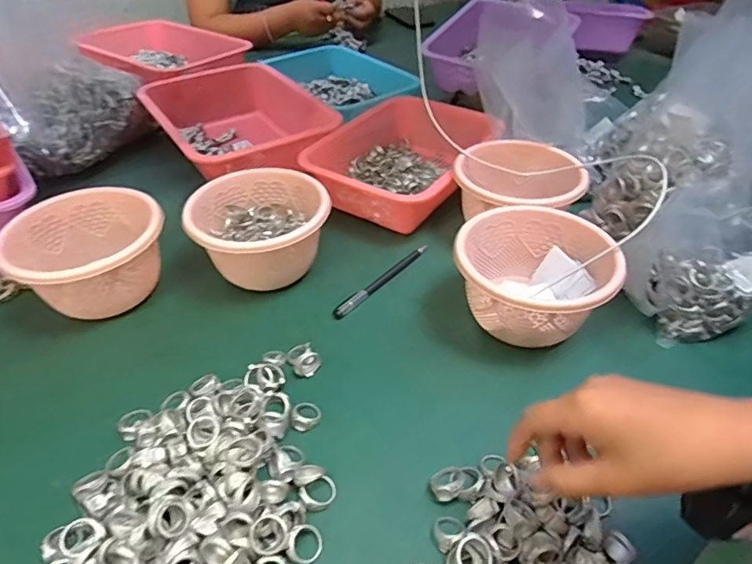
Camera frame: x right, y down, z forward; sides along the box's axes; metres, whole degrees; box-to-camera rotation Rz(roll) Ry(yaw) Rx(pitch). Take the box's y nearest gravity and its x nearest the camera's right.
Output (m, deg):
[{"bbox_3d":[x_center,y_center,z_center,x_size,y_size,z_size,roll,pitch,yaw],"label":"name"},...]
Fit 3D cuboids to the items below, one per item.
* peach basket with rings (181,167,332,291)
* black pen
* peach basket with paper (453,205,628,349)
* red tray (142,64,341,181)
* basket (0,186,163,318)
[{"bbox_3d":[-0.125,-0.057,0.545,0.145,0.080,0.131,-8,43,-9],"label":"peach basket with rings"},{"bbox_3d":[0.010,-0.002,0.548,0.016,0.008,0.151,32,51,29],"label":"black pen"},{"bbox_3d":[0.147,-0.001,0.475,0.136,0.080,0.138,0,43,0],"label":"peach basket with paper"},{"bbox_3d":[-0.223,-0.246,0.770,0.219,0.097,0.261,-24,48,-24],"label":"red tray"},{"bbox_3d":[-0.288,-0.024,0.515,0.132,0.093,0.124,32,51,29],"label":"basket"}]

